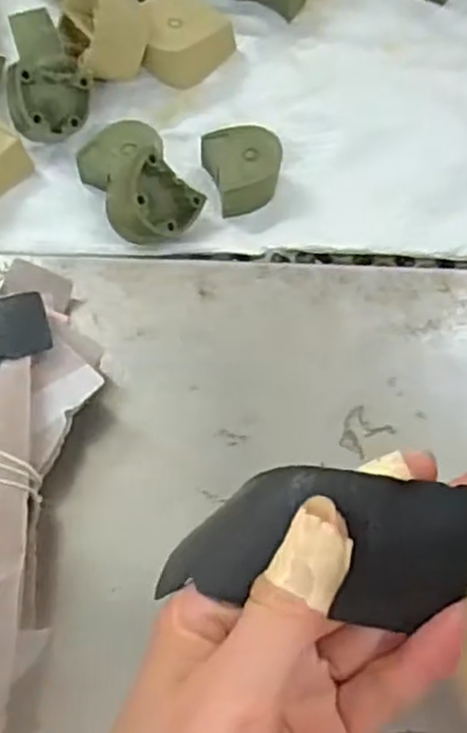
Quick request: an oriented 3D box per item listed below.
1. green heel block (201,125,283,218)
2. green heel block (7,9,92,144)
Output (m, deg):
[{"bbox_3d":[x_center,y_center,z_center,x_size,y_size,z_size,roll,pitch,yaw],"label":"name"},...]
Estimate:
[{"bbox_3d":[0.007,-0.116,0.424,0.039,0.022,0.048,-16,64,-11],"label":"green heel block"},{"bbox_3d":[-0.111,-0.172,0.442,0.045,0.038,0.074,-10,63,-8],"label":"green heel block"}]

